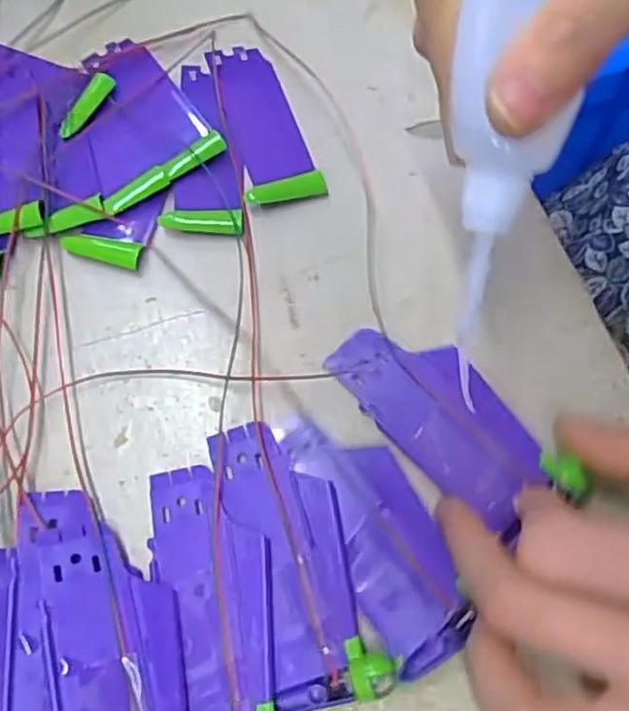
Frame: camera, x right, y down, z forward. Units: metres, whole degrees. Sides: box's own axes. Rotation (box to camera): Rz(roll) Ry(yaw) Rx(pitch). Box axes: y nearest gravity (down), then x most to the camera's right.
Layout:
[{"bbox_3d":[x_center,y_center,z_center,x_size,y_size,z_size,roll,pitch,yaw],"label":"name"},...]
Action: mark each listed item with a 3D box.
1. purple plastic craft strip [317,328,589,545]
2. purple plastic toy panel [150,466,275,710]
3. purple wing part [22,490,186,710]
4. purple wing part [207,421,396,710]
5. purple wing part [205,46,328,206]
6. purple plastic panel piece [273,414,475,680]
[{"bbox_3d":[0.044,0.022,0.232,0.089,0.006,0.037,38,74,19],"label":"purple plastic craft strip"},{"bbox_3d":[-0.030,0.077,0.211,0.035,0.010,0.089,-12,69,-3],"label":"purple plastic toy panel"},{"bbox_3d":[-0.060,0.086,0.202,0.039,0.013,0.102,-17,69,-5],"label":"purple wing part"},{"bbox_3d":[-0.007,0.062,0.216,0.035,0.010,0.089,-17,69,-5],"label":"purple wing part"},{"bbox_3d":[-0.021,-0.096,0.279,0.030,0.004,0.078,-15,69,-4],"label":"purple wing part"},{"bbox_3d":[0.021,0.055,0.222,0.033,0.004,0.086,-25,70,-8],"label":"purple plastic panel piece"}]

